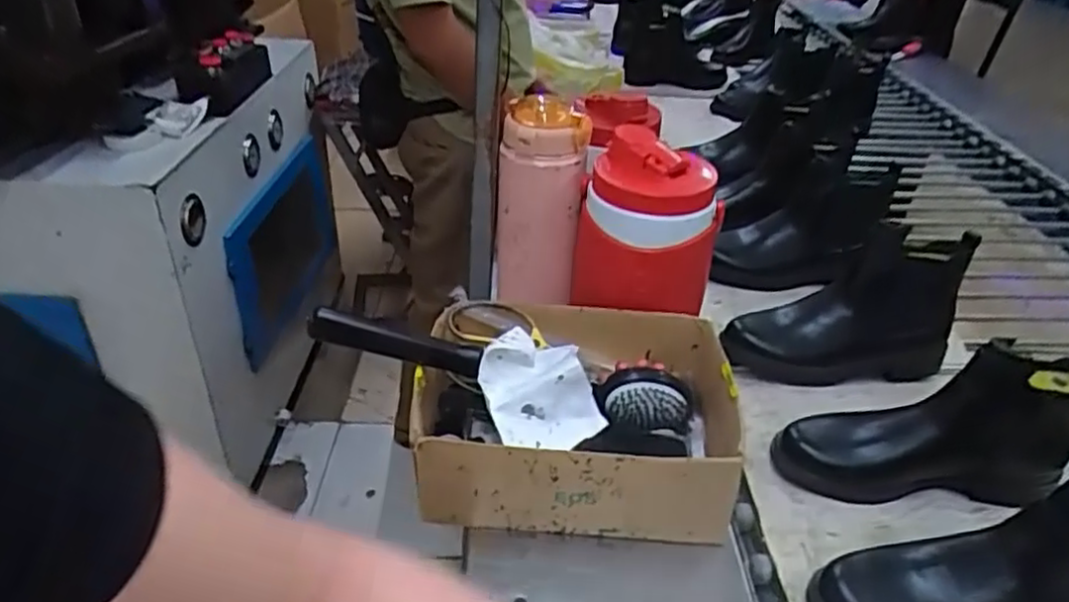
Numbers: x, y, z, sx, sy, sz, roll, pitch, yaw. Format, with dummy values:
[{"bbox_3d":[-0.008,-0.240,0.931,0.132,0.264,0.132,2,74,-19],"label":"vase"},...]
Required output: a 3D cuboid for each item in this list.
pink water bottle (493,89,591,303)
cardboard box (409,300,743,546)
[{"bbox_3d":[0.003,-0.108,0.809,0.103,0.230,0.090,-5,32,-4],"label":"pink water bottle"},{"bbox_3d":[0.039,0.098,0.657,0.275,0.112,0.203,0,32,5],"label":"cardboard box"}]

